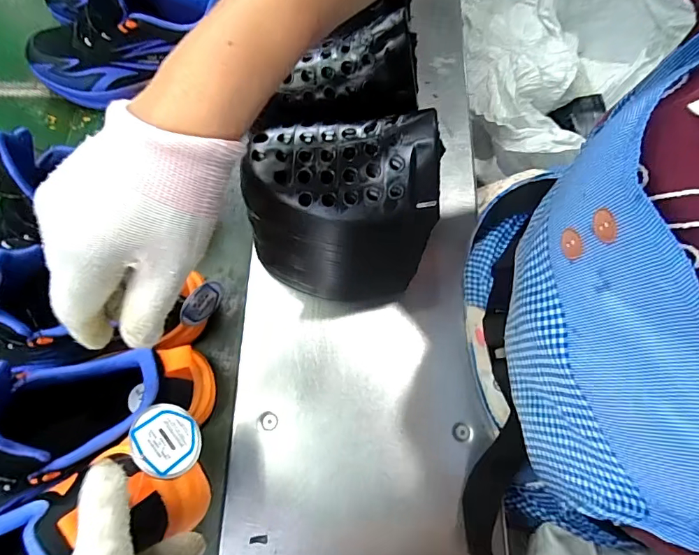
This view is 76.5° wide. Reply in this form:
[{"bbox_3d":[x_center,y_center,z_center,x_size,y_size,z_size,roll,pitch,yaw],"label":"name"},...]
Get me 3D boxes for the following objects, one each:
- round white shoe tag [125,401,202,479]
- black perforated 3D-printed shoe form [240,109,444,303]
[{"bbox_3d":[-0.122,0.109,0.299,0.046,0.049,0.004,45,120,-8],"label":"round white shoe tag"},{"bbox_3d":[-0.007,-0.046,0.379,0.145,0.176,0.099,9,72,5],"label":"black perforated 3D-printed shoe form"}]

